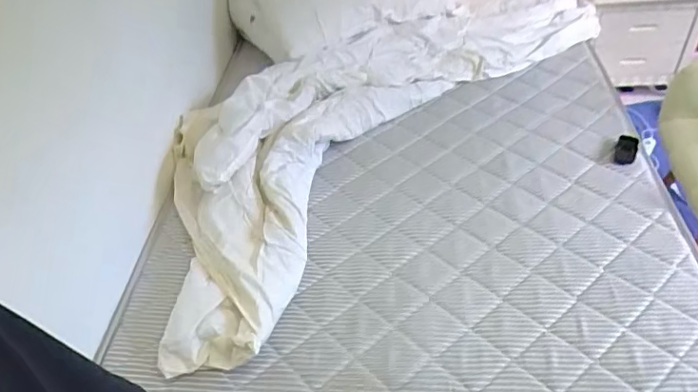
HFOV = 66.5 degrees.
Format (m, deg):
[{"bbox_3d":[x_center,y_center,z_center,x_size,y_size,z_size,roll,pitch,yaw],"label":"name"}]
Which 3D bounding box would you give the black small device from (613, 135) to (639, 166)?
[{"bbox_3d":[0.737,-0.122,1.413,0.051,0.029,0.103,17,48,24],"label":"black small device"}]

